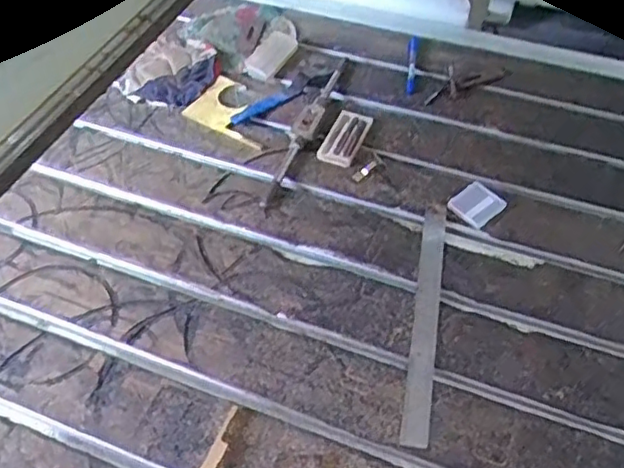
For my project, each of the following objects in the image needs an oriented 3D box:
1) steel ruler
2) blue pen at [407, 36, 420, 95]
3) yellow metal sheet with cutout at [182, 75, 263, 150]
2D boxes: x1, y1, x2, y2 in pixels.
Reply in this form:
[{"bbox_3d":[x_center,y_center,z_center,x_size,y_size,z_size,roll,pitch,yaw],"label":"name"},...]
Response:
[{"bbox_3d":[0.128,0.085,0.721,0.027,0.005,0.310,8,51,7],"label":"steel ruler"},{"bbox_3d":[0.157,-0.267,1.008,0.016,0.013,0.132,7,51,7],"label":"blue pen"},{"bbox_3d":[-0.107,-0.179,0.946,0.142,0.011,0.100,29,57,23],"label":"yellow metal sheet with cutout"}]

